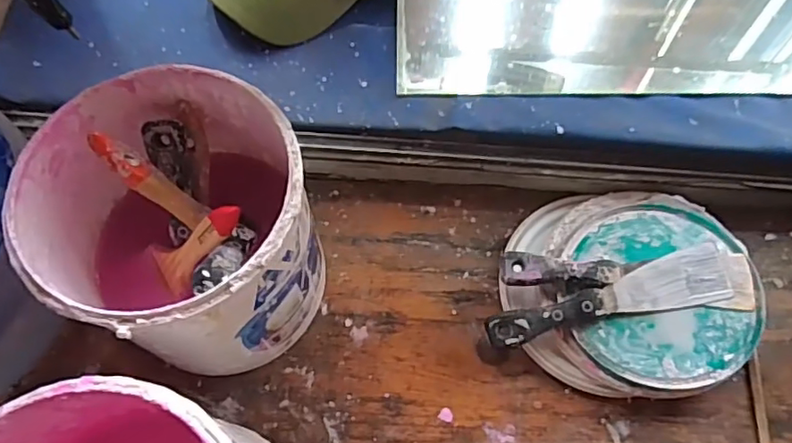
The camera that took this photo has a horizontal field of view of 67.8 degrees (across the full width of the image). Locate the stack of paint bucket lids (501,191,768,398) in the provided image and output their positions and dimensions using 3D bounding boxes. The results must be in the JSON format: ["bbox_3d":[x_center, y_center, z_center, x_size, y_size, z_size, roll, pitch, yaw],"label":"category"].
[{"bbox_3d":[0.200,0.056,0.506,0.198,0.037,0.178,12,69,4],"label":"stack of paint bucket lids"}]

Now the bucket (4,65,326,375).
[{"bbox_3d":[-0.152,0.008,0.448,0.179,0.181,0.177,0,66,1],"label":"bucket"}]

